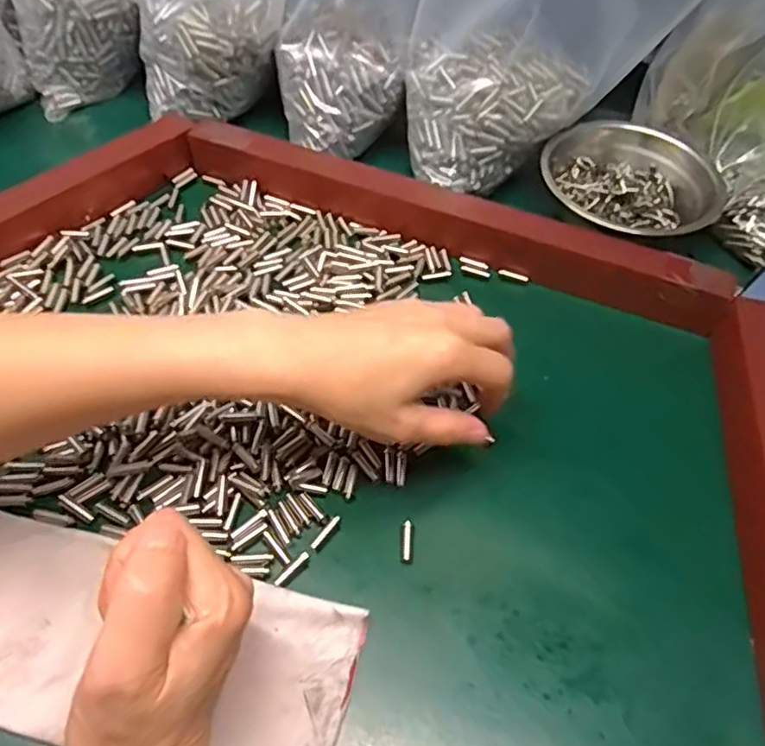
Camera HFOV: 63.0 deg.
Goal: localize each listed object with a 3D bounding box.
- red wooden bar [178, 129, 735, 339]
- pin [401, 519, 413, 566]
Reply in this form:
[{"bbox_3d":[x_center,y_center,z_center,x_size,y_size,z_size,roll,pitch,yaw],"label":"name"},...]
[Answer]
[{"bbox_3d":[0.042,-0.117,0.460,0.396,0.034,0.039,22,57,11],"label":"red wooden bar"},{"bbox_3d":[0.013,0.088,0.323,0.006,0.004,0.022,3,67,1],"label":"pin"}]

